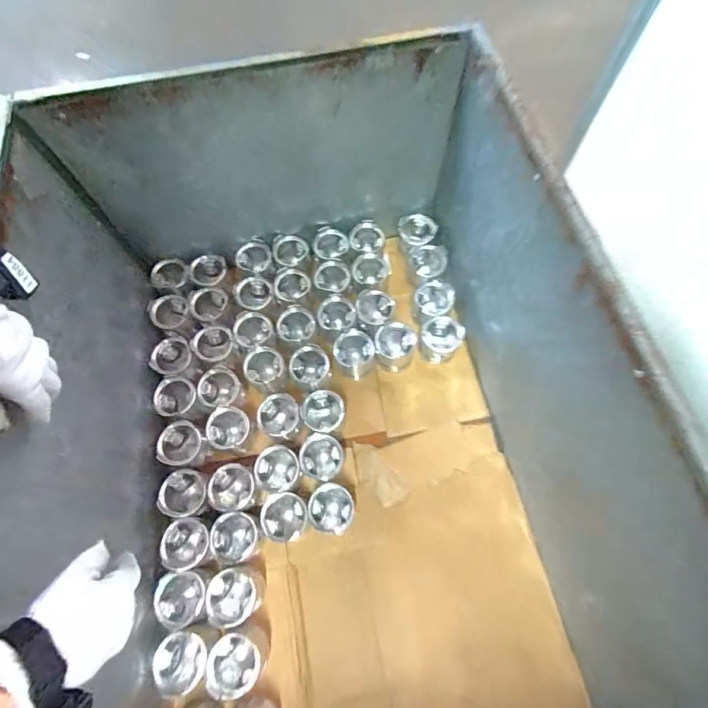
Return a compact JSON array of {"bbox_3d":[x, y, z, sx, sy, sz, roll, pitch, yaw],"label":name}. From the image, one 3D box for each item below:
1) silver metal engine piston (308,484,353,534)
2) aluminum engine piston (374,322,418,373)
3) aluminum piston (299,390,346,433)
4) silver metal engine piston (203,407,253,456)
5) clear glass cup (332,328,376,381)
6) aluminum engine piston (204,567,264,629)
[{"bbox_3d":[-0.041,0.295,0.771,0.079,0.088,0.083,-1,67,2],"label":"silver metal engine piston"},{"bbox_3d":[0.089,-0.010,0.895,0.087,0.089,0.088,7,68,5],"label":"aluminum engine piston"},{"bbox_3d":[-0.063,0.123,0.830,0.087,0.106,0.083,-21,68,-7],"label":"aluminum piston"},{"bbox_3d":[-0.254,0.162,0.829,0.081,0.086,0.089,27,71,12],"label":"silver metal engine piston"},{"bbox_3d":[0.001,0.005,0.890,0.083,0.087,0.084,-25,69,-8],"label":"clear glass cup"},{"bbox_3d":[-0.209,0.424,0.716,0.082,0.085,0.080,-1,67,2],"label":"aluminum engine piston"}]

